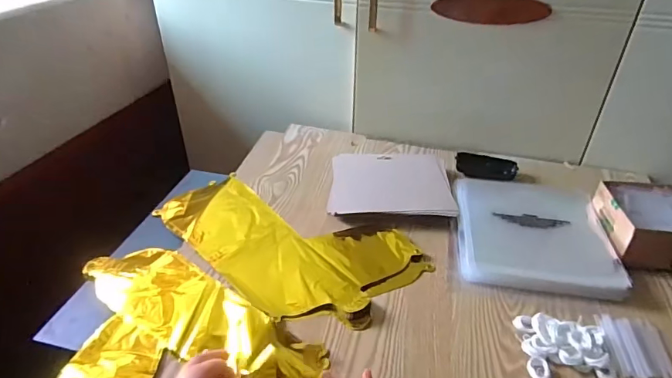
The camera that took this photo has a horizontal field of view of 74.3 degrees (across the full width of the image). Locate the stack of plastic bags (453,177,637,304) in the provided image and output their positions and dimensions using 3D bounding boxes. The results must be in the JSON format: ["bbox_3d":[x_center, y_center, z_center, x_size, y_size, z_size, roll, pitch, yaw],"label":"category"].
[{"bbox_3d":[0.295,0.060,0.677,0.209,0.027,0.223,6,36,7],"label":"stack of plastic bags"}]

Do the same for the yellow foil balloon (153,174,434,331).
[{"bbox_3d":[-0.092,0.068,0.680,0.409,0.014,0.216,26,42,31],"label":"yellow foil balloon"}]

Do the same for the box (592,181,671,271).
[{"bbox_3d":[0.500,0.053,0.666,0.197,0.065,0.143,4,35,4],"label":"box"}]

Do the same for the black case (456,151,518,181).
[{"bbox_3d":[0.279,-0.041,0.823,0.106,0.025,0.049,9,36,11],"label":"black case"}]

